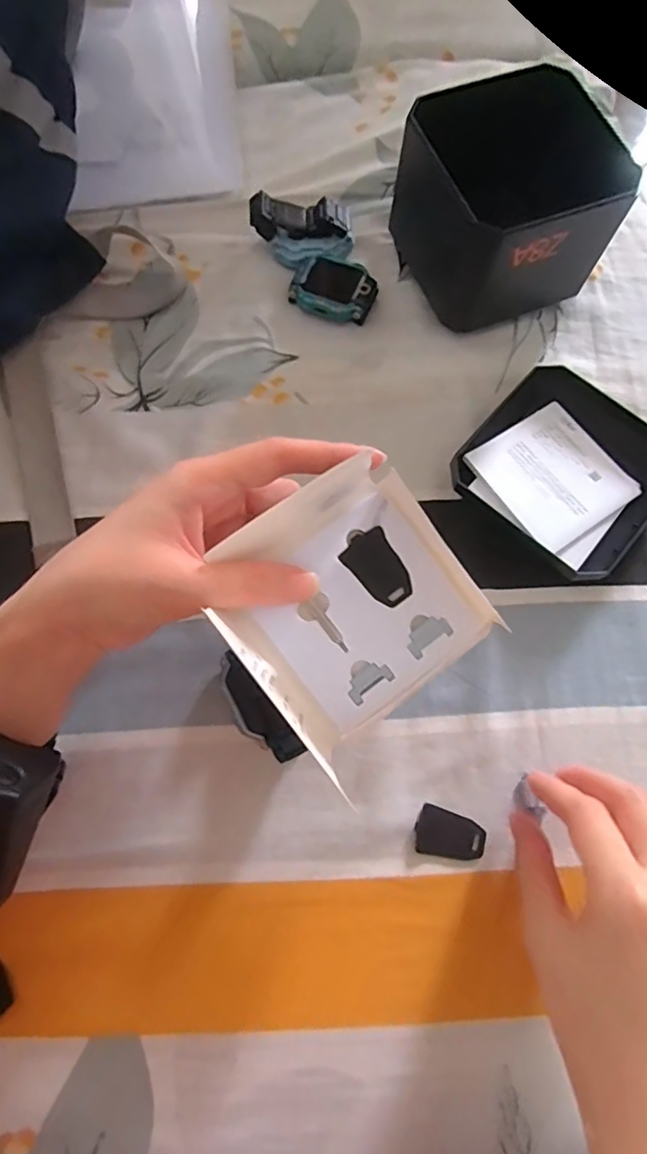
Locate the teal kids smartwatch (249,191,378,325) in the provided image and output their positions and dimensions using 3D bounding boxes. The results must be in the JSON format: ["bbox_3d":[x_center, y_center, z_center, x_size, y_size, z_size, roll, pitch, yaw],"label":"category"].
[{"bbox_3d":[-0.004,-0.209,0.372,0.061,0.028,0.088,-19,75,-8],"label":"teal kids smartwatch"}]

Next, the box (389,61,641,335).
[{"bbox_3d":[0.108,-0.215,0.345,0.099,0.086,0.091,-21,75,-8],"label":"box"}]

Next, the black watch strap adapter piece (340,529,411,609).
[{"bbox_3d":[0.024,-0.002,0.246,0.021,0.004,0.033,-31,93,-4],"label":"black watch strap adapter piece"}]

